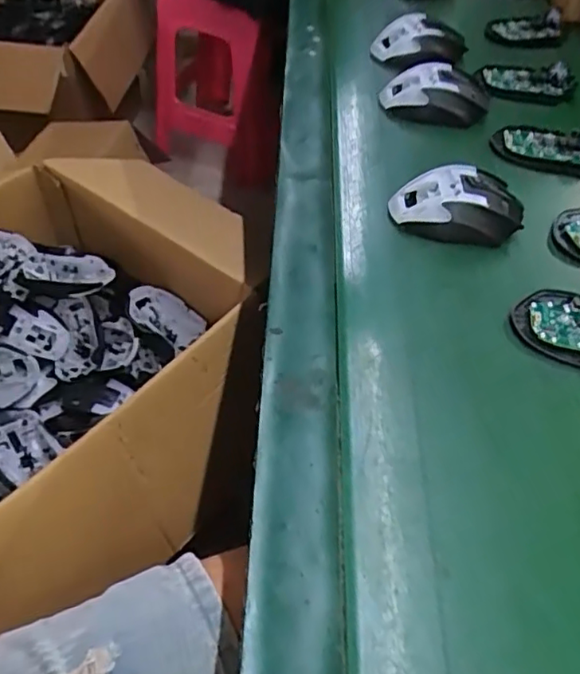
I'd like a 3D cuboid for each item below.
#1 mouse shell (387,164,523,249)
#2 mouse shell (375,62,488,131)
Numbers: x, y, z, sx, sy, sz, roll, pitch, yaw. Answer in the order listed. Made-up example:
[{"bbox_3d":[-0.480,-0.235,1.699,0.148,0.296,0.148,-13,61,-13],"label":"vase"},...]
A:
[{"bbox_3d":[0.149,-0.118,0.531,0.112,0.037,0.065,-1,51,-7],"label":"mouse shell"},{"bbox_3d":[0.162,-0.272,0.660,0.117,0.038,0.077,13,51,7],"label":"mouse shell"}]

